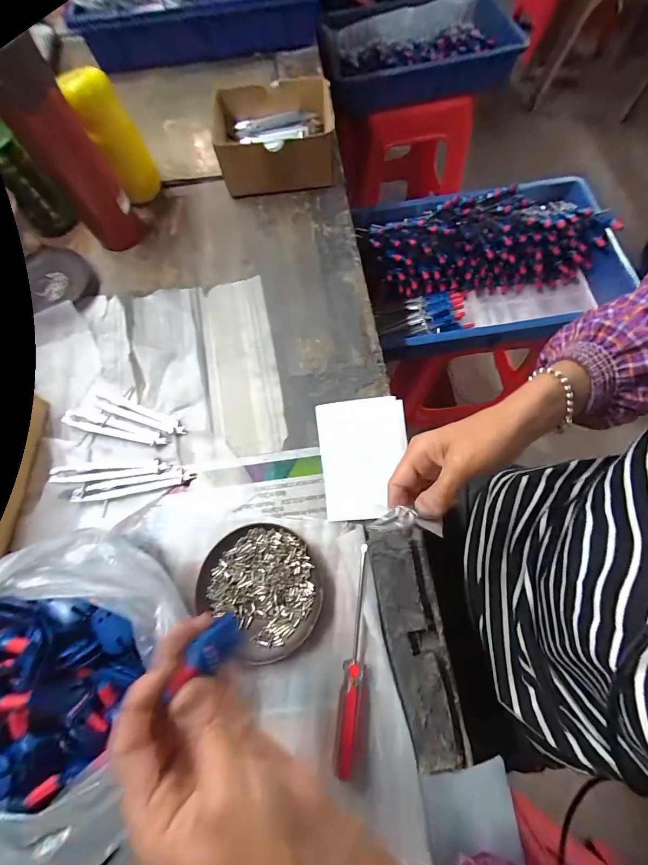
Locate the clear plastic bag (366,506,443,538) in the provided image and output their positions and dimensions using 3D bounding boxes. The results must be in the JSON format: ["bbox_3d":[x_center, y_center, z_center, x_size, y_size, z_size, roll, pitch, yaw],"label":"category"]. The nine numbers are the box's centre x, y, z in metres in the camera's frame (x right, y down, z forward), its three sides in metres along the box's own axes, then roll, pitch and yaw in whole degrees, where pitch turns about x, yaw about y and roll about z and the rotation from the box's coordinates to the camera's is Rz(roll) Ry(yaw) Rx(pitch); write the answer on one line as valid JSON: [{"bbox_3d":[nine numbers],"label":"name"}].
[{"bbox_3d":[0.062,0.067,0.254,0.056,0.022,0.020,1,72,2],"label":"clear plastic bag"}]

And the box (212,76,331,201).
[{"bbox_3d":[-0.071,-0.410,0.474,0.160,0.088,0.129,-5,72,0],"label":"box"}]

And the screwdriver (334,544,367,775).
[{"bbox_3d":[0.032,0.197,0.303,0.025,0.019,0.179,7,72,4],"label":"screwdriver"}]

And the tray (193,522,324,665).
[{"bbox_3d":[-0.057,0.147,0.325,0.115,0.019,0.106,0,72,1],"label":"tray"}]

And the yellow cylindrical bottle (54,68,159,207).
[{"bbox_3d":[-0.258,-0.365,0.427,0.056,0.137,0.050,-28,73,-7],"label":"yellow cylindrical bottle"}]

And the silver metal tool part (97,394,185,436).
[{"bbox_3d":[-0.215,-0.021,0.394,0.113,0.006,0.019,18,73,7],"label":"silver metal tool part"}]

